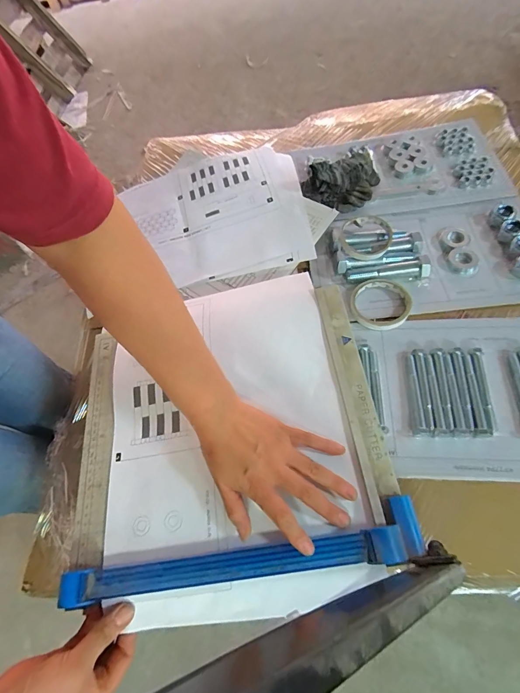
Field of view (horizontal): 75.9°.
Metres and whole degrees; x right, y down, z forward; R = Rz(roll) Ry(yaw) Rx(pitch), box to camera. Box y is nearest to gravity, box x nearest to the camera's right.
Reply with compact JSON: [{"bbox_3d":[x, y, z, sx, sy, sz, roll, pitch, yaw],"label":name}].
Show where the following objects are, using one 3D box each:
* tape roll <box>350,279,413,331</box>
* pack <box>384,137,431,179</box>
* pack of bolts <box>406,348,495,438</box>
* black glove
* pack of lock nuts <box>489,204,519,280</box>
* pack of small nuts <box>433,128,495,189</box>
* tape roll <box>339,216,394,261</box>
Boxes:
[{"bbox_3d":[0.184,-0.067,0.510,0.087,0.015,0.088,-3,64,6],"label":"tape roll"},{"bbox_3d":[0.286,-0.368,0.652,0.066,0.028,0.095,-9,63,-1],"label":"pack"},{"bbox_3d":[0.250,0.060,0.439,0.095,0.020,0.116,2,65,8],"label":"pack of bolts"},{"bbox_3d":[0.148,-0.302,0.602,0.144,0.065,0.100,-7,60,7],"label":"black glove"},{"bbox_3d":[0.408,-0.170,0.535,0.030,0.028,0.148,-3,64,6],"label":"pack of lock nuts"},{"bbox_3d":[0.387,-0.364,0.636,0.067,0.010,0.159,-19,70,7],"label":"pack of small nuts"},{"bbox_3d":[0.173,-0.176,0.544,0.084,0.032,0.073,14,67,13],"label":"tape roll"}]

